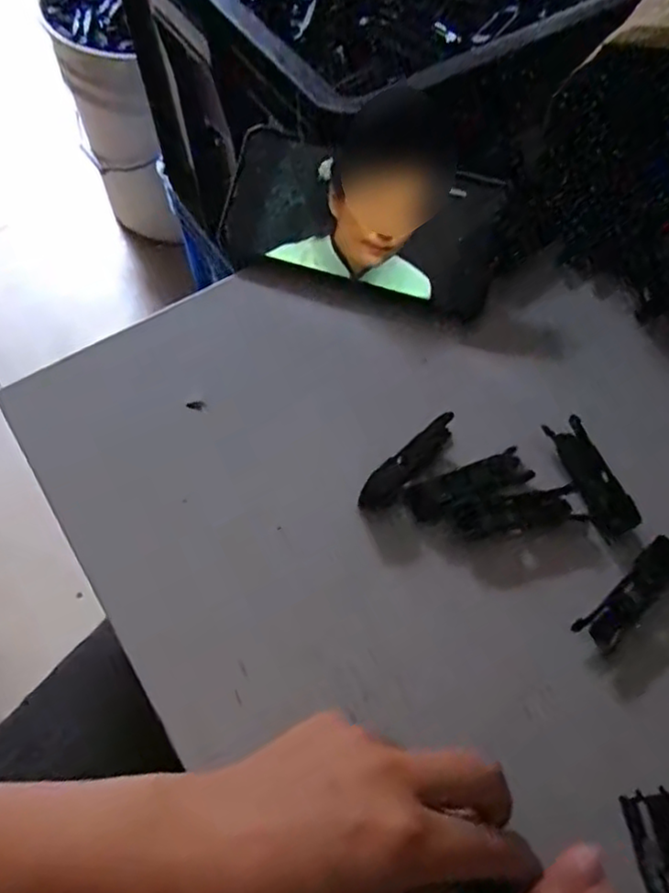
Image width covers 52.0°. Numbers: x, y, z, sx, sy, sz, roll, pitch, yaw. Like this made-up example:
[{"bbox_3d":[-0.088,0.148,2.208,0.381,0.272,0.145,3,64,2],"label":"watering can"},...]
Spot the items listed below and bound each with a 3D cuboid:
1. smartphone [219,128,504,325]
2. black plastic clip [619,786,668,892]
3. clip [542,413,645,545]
[{"bbox_3d":[0.016,-0.135,0.410,0.162,0.014,0.078,16,95,7],"label":"smartphone"},{"bbox_3d":[0.130,0.159,0.272,0.021,0.009,0.038,-3,62,-1],"label":"black plastic clip"},{"bbox_3d":[0.133,0.015,0.354,0.023,0.004,0.066,-18,63,-9],"label":"clip"}]

